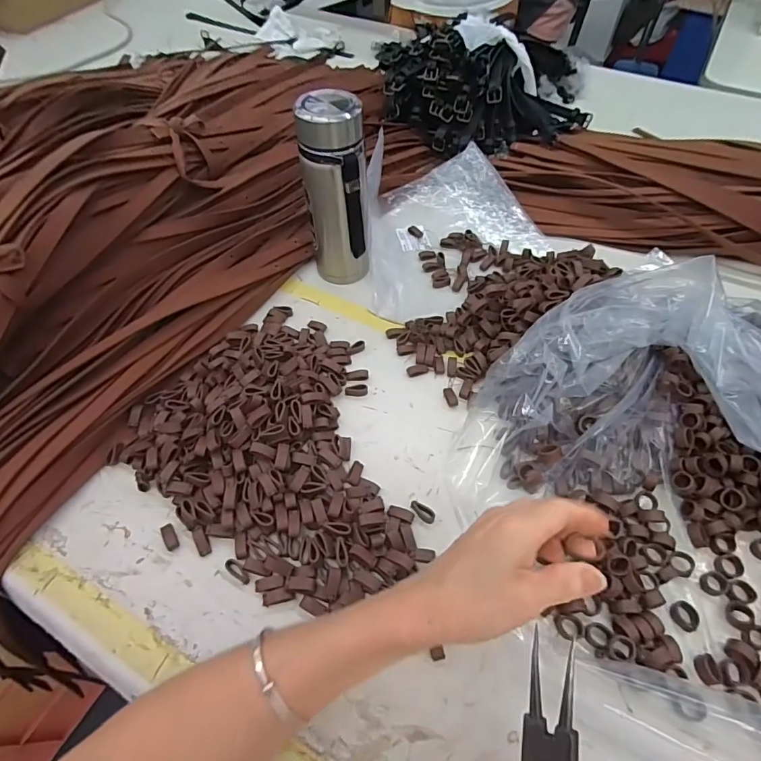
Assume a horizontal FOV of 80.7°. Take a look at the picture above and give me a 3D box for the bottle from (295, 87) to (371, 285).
[{"bbox_3d":[-0.049,-0.203,0.500,0.066,0.196,0.058,-5,55,-3],"label":"bottle"}]

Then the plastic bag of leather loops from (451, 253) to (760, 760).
[{"bbox_3d":[0.259,0.091,0.332,0.383,0.129,0.283,24,59,17],"label":"plastic bag of leather loops"}]

